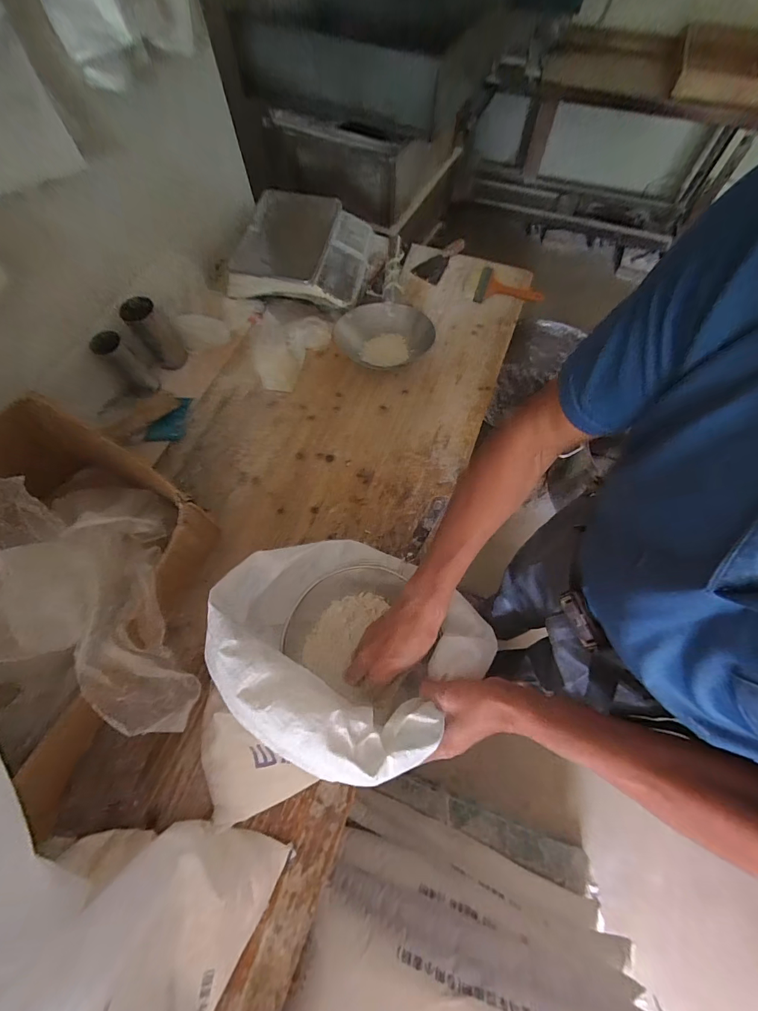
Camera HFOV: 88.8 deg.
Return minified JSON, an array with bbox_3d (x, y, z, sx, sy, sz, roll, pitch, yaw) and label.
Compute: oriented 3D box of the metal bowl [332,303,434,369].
[{"bbox_3d":[0.019,-0.420,0.954,0.198,0.057,0.248,38,72,16],"label":"metal bowl"}]

